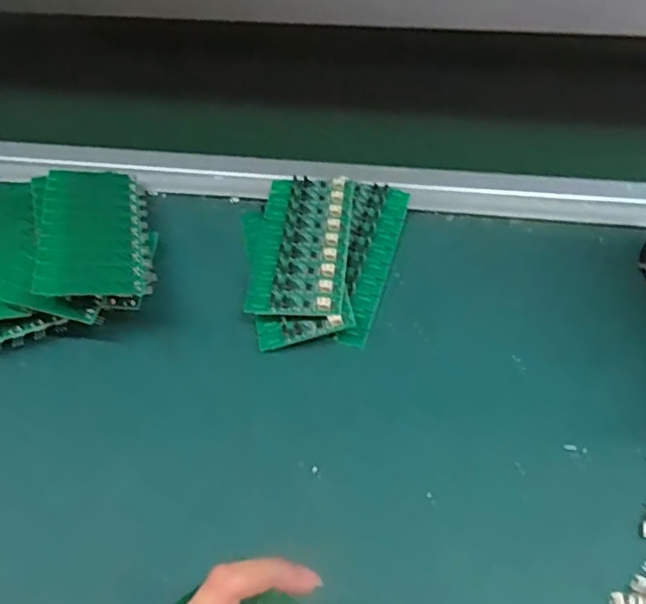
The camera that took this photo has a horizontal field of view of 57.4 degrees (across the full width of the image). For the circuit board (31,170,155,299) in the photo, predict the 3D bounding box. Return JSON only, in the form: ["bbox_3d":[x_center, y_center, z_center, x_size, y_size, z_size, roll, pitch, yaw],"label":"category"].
[{"bbox_3d":[-0.156,-0.052,0.407,0.068,0.020,0.142,0,39,-22],"label":"circuit board"}]

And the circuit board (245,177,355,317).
[{"bbox_3d":[-0.014,-0.042,0.409,0.062,0.009,0.122,2,53,7],"label":"circuit board"}]

